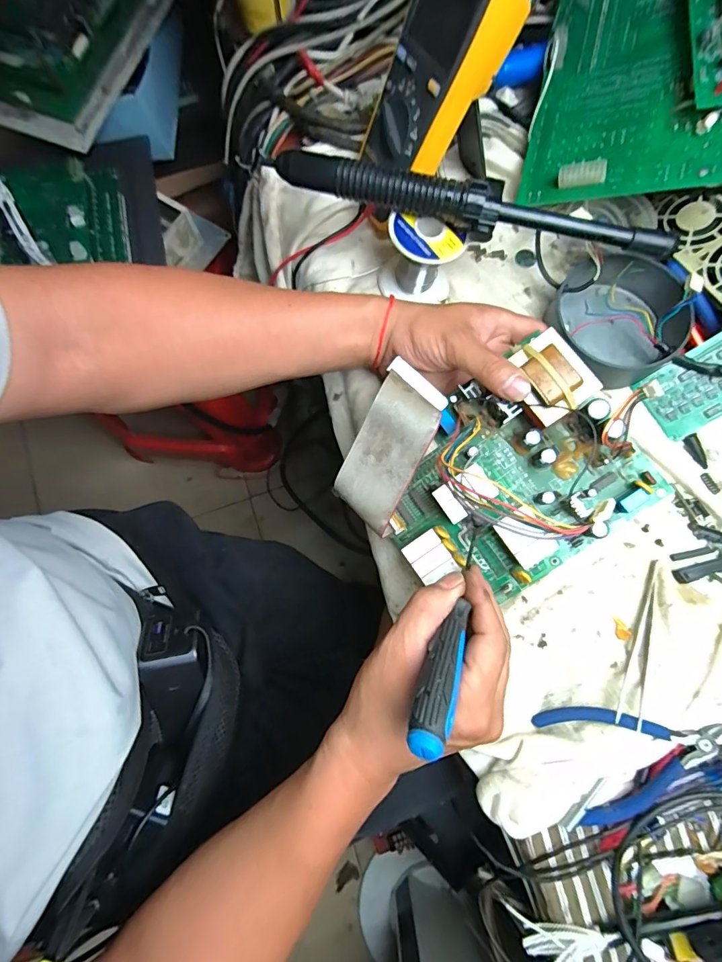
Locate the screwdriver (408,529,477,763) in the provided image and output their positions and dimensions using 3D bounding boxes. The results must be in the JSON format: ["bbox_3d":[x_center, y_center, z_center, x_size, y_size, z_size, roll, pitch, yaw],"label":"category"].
[{"bbox_3d":[0.057,0.087,0.266,0.019,0.019,0.162,28,37,6],"label":"screwdriver"}]

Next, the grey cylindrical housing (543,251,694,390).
[{"bbox_3d":[0.224,-0.146,0.367,0.106,0.047,0.090,42,82,8],"label":"grey cylindrical housing"}]

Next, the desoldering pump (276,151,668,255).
[{"bbox_3d":[0.085,-0.210,0.320,0.297,0.027,0.030,13,79,3],"label":"desoldering pump"}]

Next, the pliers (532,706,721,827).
[{"bbox_3d":[0.190,0.189,0.293,0.109,0.010,0.079,-24,84,17],"label":"pliers"}]

